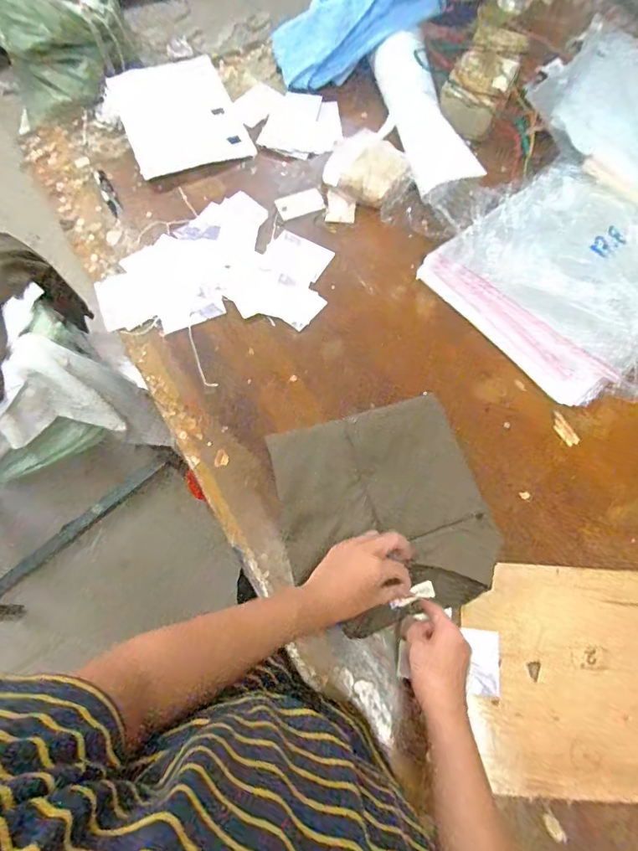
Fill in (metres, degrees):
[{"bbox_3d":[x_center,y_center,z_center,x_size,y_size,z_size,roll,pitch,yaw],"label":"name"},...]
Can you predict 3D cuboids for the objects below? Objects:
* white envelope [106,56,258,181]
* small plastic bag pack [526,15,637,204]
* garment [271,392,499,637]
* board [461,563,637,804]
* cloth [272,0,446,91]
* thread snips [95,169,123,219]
[{"bbox_3d":[-0.264,-0.584,0.917,0.206,0.013,0.279,-22,72,-12],"label":"white envelope"},{"bbox_3d":[0.525,-0.568,0.842,0.256,0.048,0.360,33,74,13],"label":"small plastic bag pack"},{"bbox_3d":[0.083,0.107,0.634,0.254,0.024,0.271,-16,70,-3],"label":"garment"},{"bbox_3d":[0.321,0.299,0.584,0.270,0.009,0.246,1,70,3],"label":"board"},{"bbox_3d":[0.052,-0.796,0.927,0.302,0.142,0.222,-20,70,-5],"label":"cloth"},{"bbox_3d":[-0.372,-0.411,0.867,0.024,0.010,0.110,-28,71,-8],"label":"thread snips"}]

